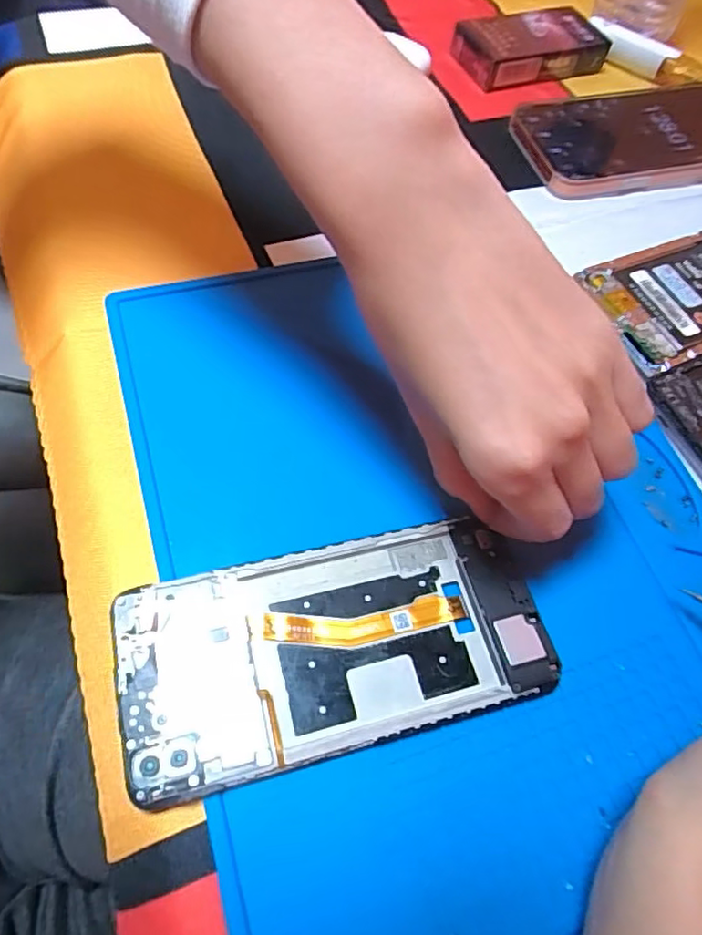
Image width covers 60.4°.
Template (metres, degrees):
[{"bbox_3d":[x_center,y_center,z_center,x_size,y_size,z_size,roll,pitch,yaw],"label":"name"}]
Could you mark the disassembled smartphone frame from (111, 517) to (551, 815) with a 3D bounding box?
[{"bbox_3d":[-0.004,0.062,0.214,0.147,0.007,0.069,-10,63,-13],"label":"disassembled smartphone frame"}]

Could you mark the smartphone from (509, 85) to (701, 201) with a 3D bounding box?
[{"bbox_3d":[0.190,-0.211,0.387,0.177,0.017,0.082,-13,63,-12],"label":"smartphone"}]

